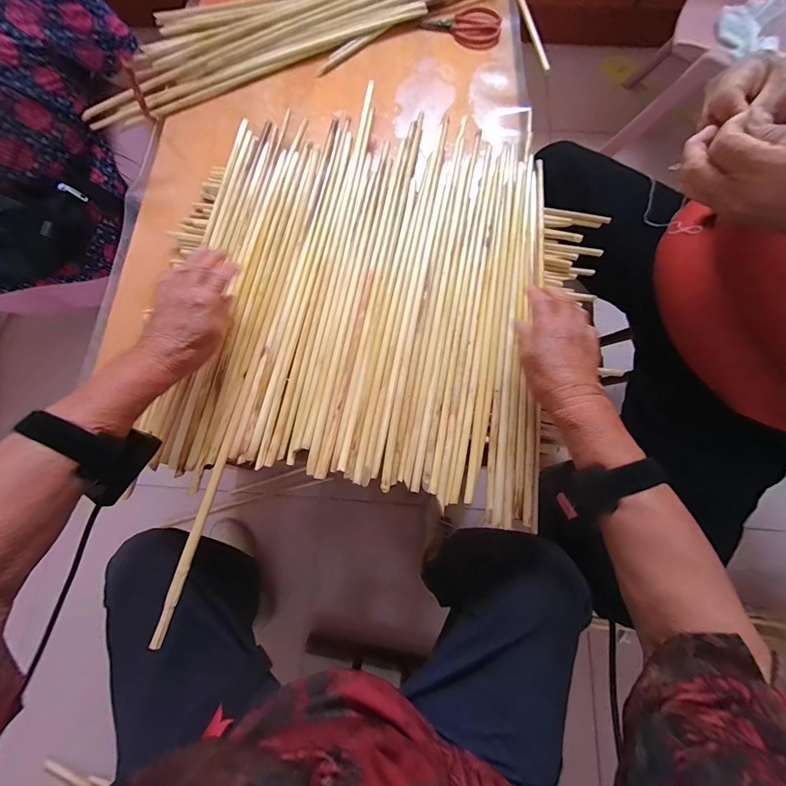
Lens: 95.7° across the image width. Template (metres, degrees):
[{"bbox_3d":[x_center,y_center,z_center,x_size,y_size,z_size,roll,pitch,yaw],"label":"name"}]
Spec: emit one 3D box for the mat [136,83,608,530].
[{"bbox_3d":[-0.004,-0.150,0.458,0.502,0.027,0.538,8,72,2],"label":"mat"}]

